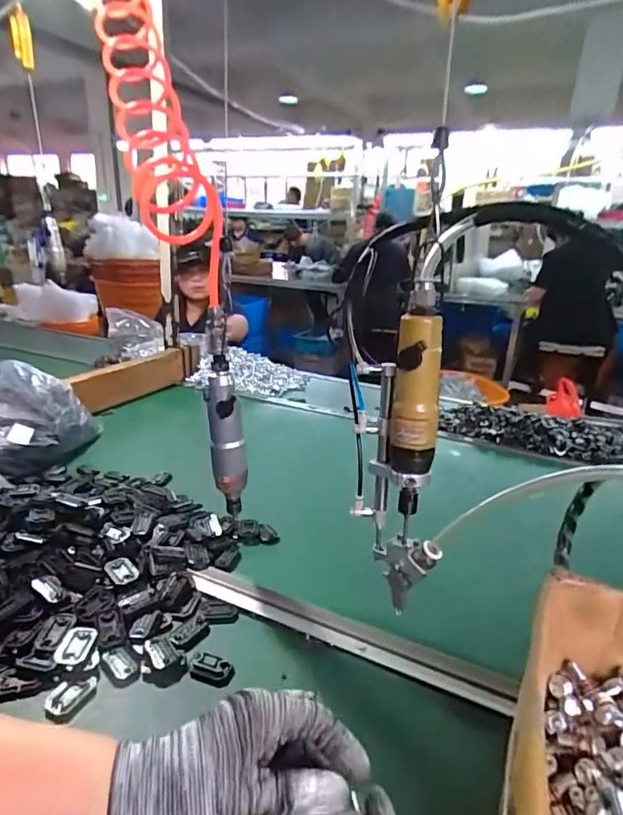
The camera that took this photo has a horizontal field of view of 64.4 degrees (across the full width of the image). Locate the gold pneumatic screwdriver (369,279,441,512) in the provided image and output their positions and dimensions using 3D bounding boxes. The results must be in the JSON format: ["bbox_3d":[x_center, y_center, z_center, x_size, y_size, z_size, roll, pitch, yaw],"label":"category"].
[{"bbox_3d":[0.088,-0.006,0.441,0.049,0.193,0.045,5,21,8],"label":"gold pneumatic screwdriver"}]

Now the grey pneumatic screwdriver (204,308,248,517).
[{"bbox_3d":[-0.097,0.014,0.565,0.041,0.240,0.034,-2,21,-11],"label":"grey pneumatic screwdriver"}]

